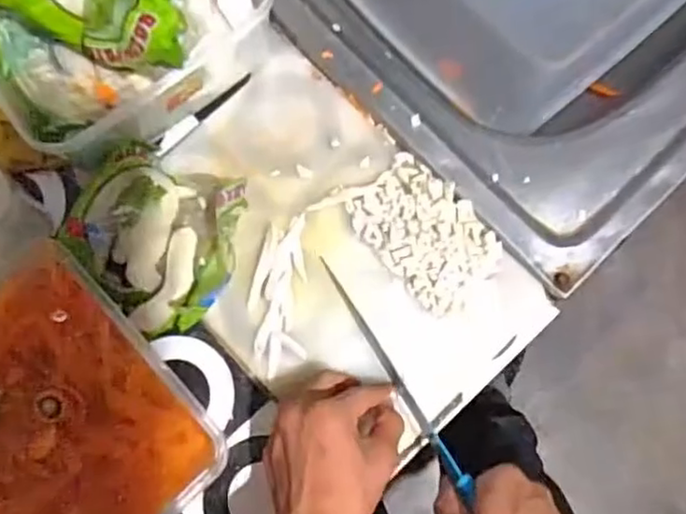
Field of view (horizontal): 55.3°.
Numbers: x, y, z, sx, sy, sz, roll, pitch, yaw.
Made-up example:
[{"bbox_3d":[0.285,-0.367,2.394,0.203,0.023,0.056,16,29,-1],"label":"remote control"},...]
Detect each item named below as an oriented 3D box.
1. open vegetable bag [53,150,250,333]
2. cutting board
[{"bbox_3d":[-0.135,-0.013,0.472,0.114,0.045,0.118,17,79,3],"label":"open vegetable bag"},{"bbox_3d":[-0.010,-0.003,0.490,0.192,0.016,0.292,-42,82,-8],"label":"cutting board"}]

